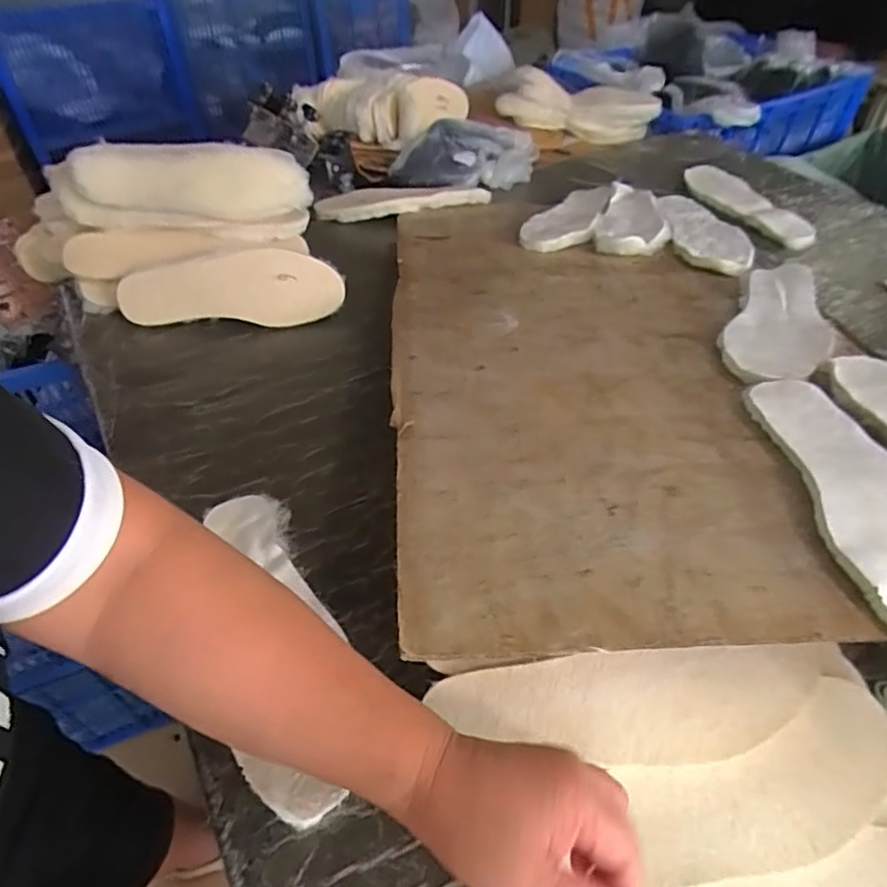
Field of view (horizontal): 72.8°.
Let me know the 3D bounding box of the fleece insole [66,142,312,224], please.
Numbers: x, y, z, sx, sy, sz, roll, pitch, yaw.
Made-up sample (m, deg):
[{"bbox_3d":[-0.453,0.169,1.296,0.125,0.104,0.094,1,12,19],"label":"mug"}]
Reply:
[{"bbox_3d":[-0.316,-0.331,0.766,0.275,0.092,0.027,-4,13,-9],"label":"fleece insole"}]

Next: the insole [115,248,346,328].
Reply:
[{"bbox_3d":[-0.267,-0.199,0.765,0.267,0.021,0.092,-1,89,-2],"label":"insole"}]

